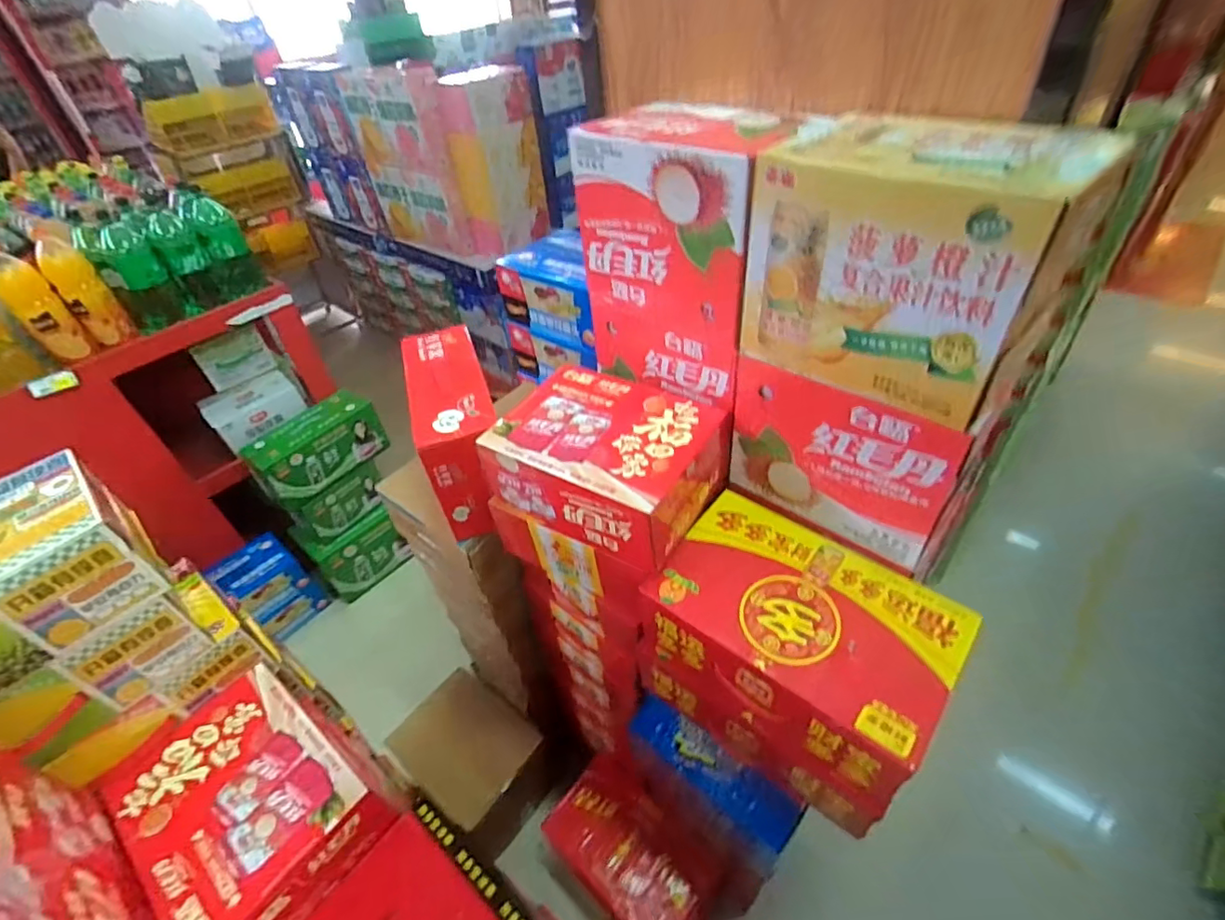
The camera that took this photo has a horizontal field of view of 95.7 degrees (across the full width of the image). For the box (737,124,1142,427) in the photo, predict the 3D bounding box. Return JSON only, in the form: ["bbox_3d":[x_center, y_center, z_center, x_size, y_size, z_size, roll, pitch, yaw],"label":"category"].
[{"bbox_3d":[0.290,-0.197,0.554,0.163,0.210,0.249,-34,48,-27],"label":"box"}]

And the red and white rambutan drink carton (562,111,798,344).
[{"bbox_3d":[0.107,-0.300,0.717,0.263,0.234,0.170,30,54,34],"label":"red and white rambutan drink carton"}]

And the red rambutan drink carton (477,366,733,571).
[{"bbox_3d":[-0.006,-0.006,0.775,0.283,0.120,0.225,19,48,27],"label":"red rambutan drink carton"}]

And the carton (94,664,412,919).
[{"bbox_3d":[-0.443,0.422,0.680,0.284,0.093,0.208,24,51,31],"label":"carton"}]

